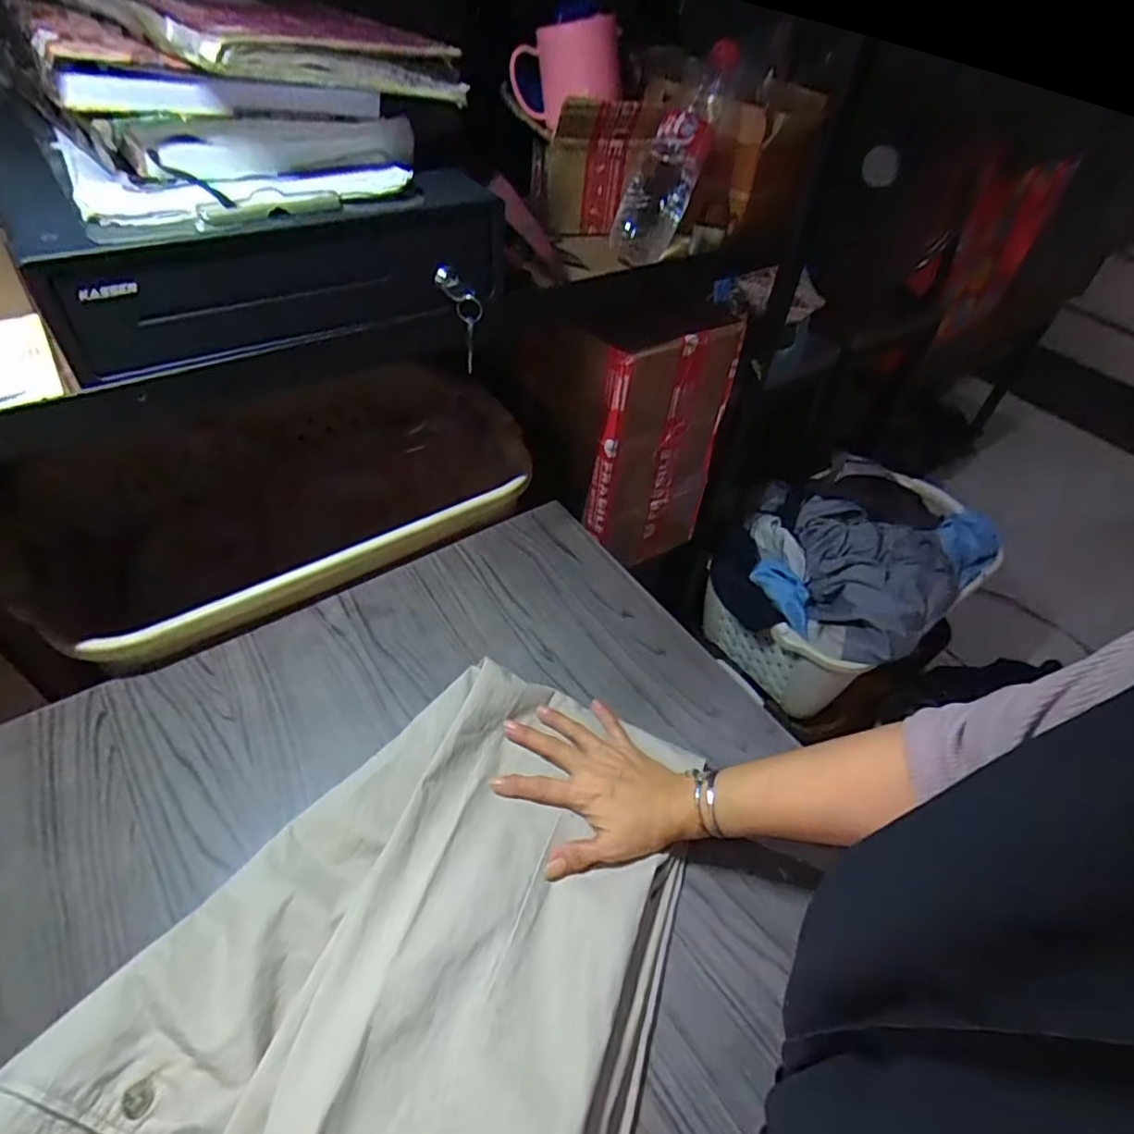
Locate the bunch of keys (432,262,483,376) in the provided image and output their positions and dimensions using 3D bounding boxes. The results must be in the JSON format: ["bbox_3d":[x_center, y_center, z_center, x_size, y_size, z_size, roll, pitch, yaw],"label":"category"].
[{"bbox_3d":[-0.093,-0.213,0.540,0.020,0.067,0.053,-23,54,-26],"label":"bunch of keys"}]

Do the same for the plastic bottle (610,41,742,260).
[{"bbox_3d":[0.105,-0.424,0.658,0.071,0.202,0.081,41,24,28],"label":"plastic bottle"}]

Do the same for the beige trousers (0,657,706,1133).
[{"bbox_3d":[-0.109,0.277,0.414,0.341,0.077,0.526,21,48,13],"label":"beige trousers"}]

